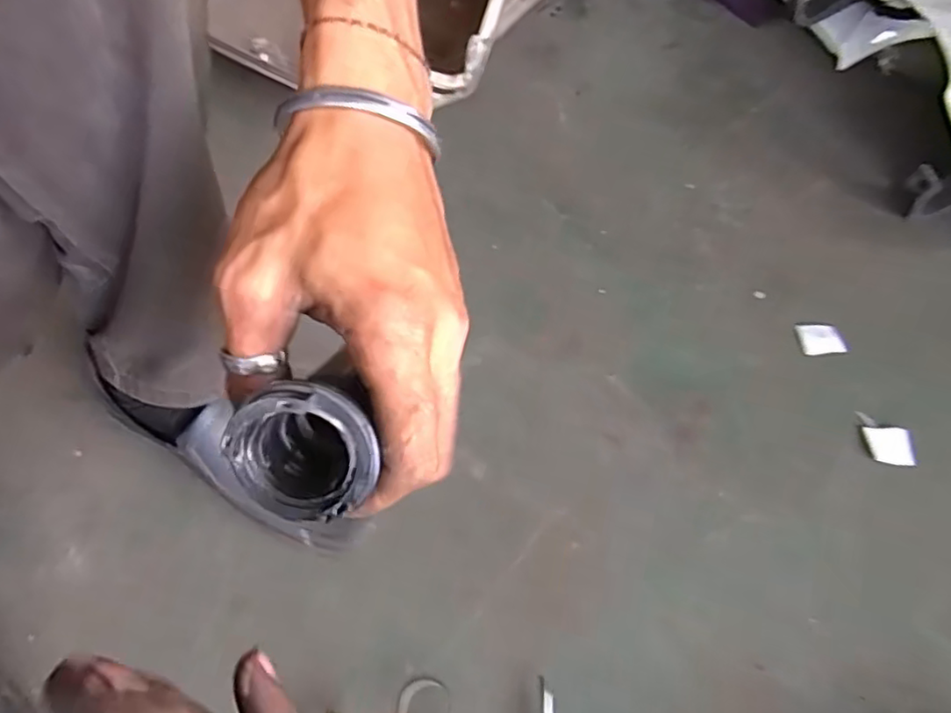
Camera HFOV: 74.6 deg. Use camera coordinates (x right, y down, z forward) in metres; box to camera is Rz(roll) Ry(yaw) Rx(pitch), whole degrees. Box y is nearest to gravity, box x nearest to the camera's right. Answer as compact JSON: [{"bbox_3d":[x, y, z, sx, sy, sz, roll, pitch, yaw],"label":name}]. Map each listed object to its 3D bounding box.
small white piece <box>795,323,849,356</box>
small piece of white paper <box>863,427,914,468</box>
[{"bbox_3d":[0.306,-0.016,0.552,0.038,0.004,0.031,-5,62,-3],"label":"small white piece"},{"bbox_3d":[0.337,0.073,0.506,0.035,0.006,0.032,1,62,0],"label":"small piece of white paper"}]

